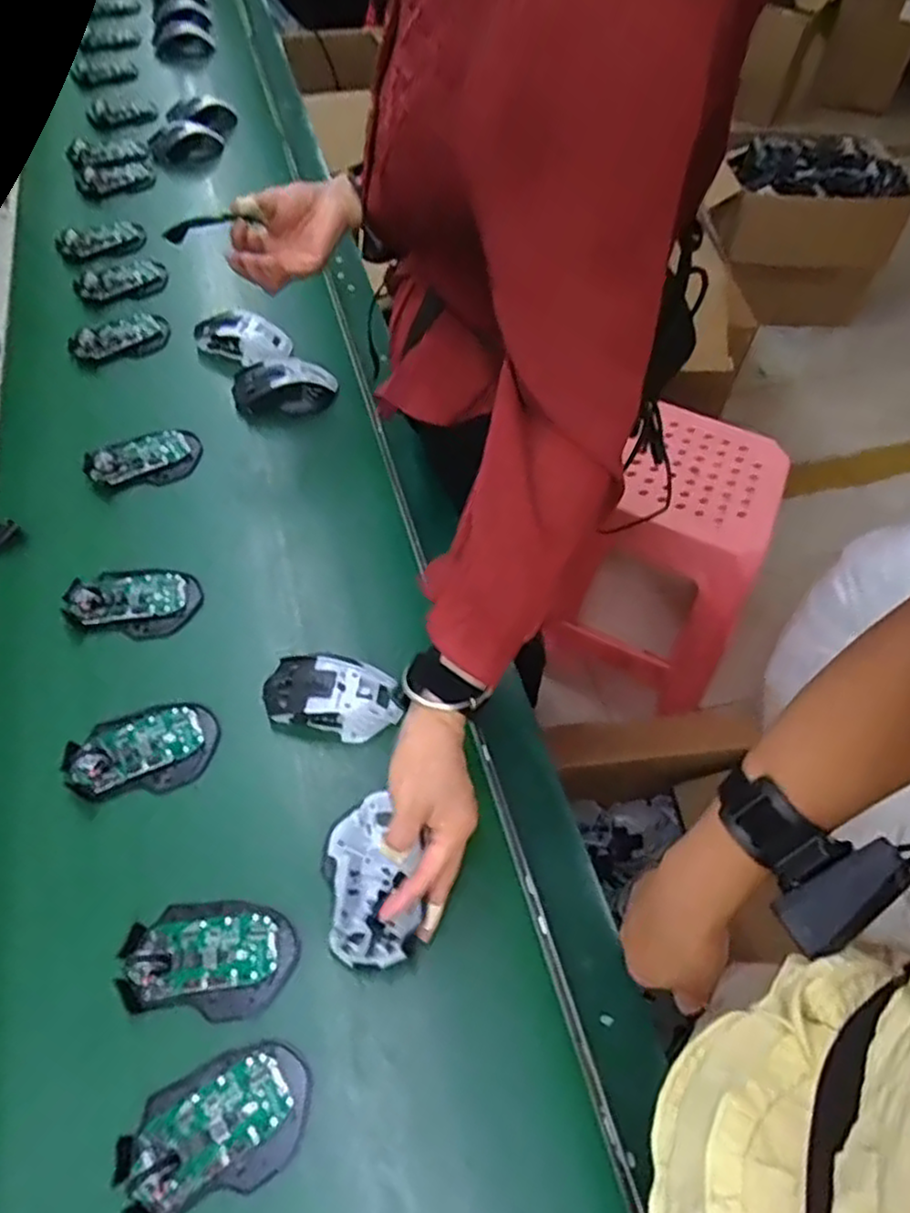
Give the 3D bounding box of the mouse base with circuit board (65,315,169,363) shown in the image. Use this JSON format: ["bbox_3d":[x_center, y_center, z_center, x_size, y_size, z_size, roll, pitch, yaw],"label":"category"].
[{"bbox_3d":[-0.404,-0.324,0.880,0.114,0.020,0.071,-22,59,-19],"label":"mouse base with circuit board"}]

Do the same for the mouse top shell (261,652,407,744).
[{"bbox_3d":[-0.102,0.074,0.607,0.115,0.035,0.066,14,54,5],"label":"mouse top shell"}]

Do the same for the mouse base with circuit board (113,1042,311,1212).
[{"bbox_3d":[-0.145,0.317,0.442,0.110,0.017,0.070,-18,58,-16],"label":"mouse base with circuit board"}]

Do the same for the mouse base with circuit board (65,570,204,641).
[{"bbox_3d":[-0.292,-0.009,0.661,0.109,0.022,0.071,4,54,-1],"label":"mouse base with circuit board"}]

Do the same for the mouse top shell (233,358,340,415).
[{"bbox_3d":[-0.193,-0.250,0.828,0.111,0.029,0.068,-2,55,-6],"label":"mouse top shell"}]

